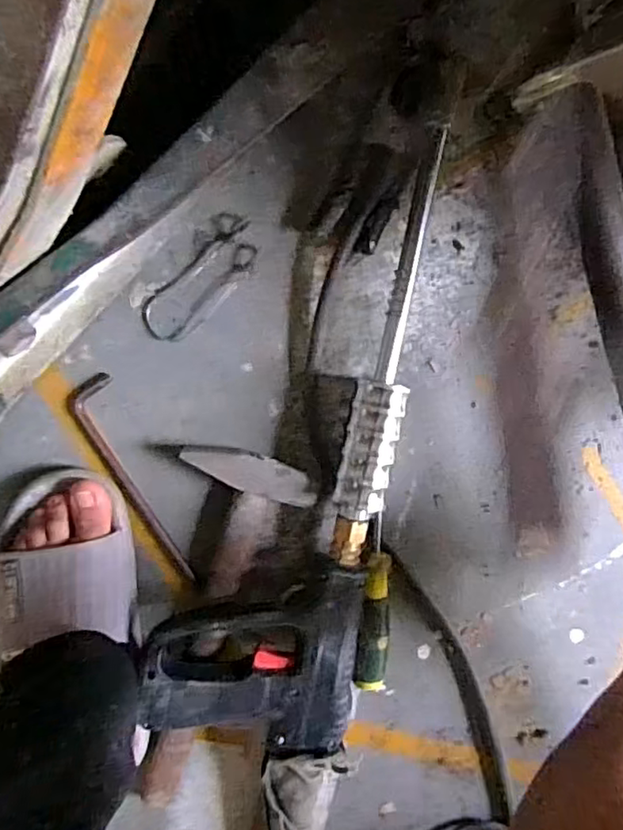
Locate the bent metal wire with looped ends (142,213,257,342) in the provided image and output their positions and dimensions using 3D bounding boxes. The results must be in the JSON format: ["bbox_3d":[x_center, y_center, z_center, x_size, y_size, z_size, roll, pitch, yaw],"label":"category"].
[{"bbox_3d":[-0.089,-0.109,0.490,0.044,0.009,0.113,38,92,-8],"label":"bent metal wire with looped ends"}]

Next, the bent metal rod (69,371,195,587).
[{"bbox_3d":[-0.145,0.057,0.494,0.033,0.009,0.183,-23,98,-2],"label":"bent metal rod"}]

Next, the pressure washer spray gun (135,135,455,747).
[{"bbox_3d":[-0.007,0.027,0.475,0.163,0.062,0.465,12,95,-6],"label":"pressure washer spray gun"}]

